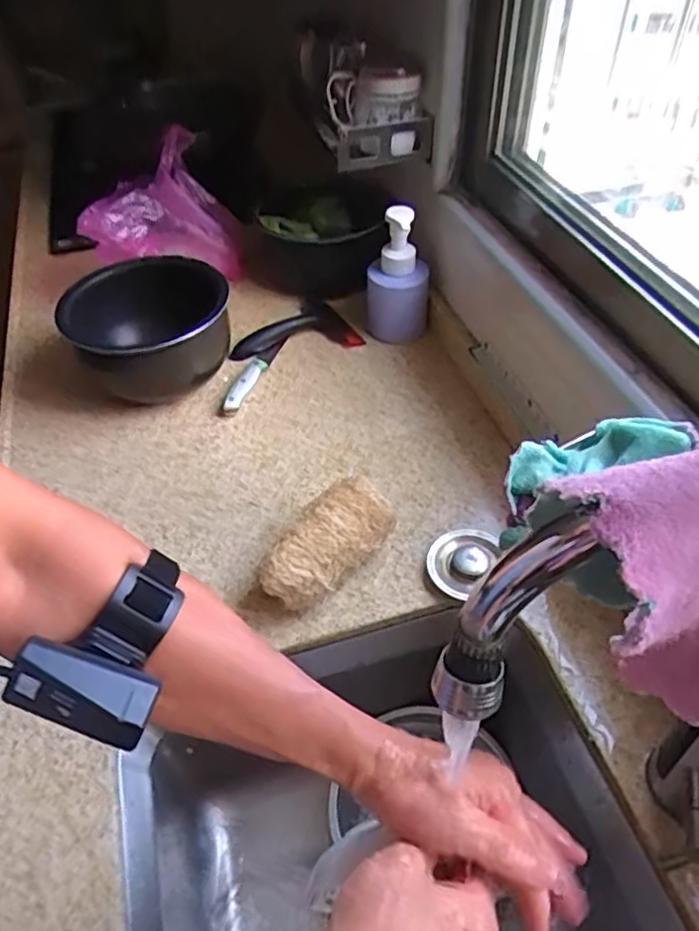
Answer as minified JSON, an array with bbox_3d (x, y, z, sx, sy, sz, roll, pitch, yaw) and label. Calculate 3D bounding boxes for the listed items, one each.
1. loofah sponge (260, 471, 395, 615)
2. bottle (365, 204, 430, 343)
[{"bbox_3d":[-0.023,0.082,0.641,0.140,0.070,0.062,-36,55,-28],"label":"loofah sponge"},{"bbox_3d":[0.065,-0.253,0.878,0.085,0.173,0.067,-1,46,2],"label":"bottle"}]

